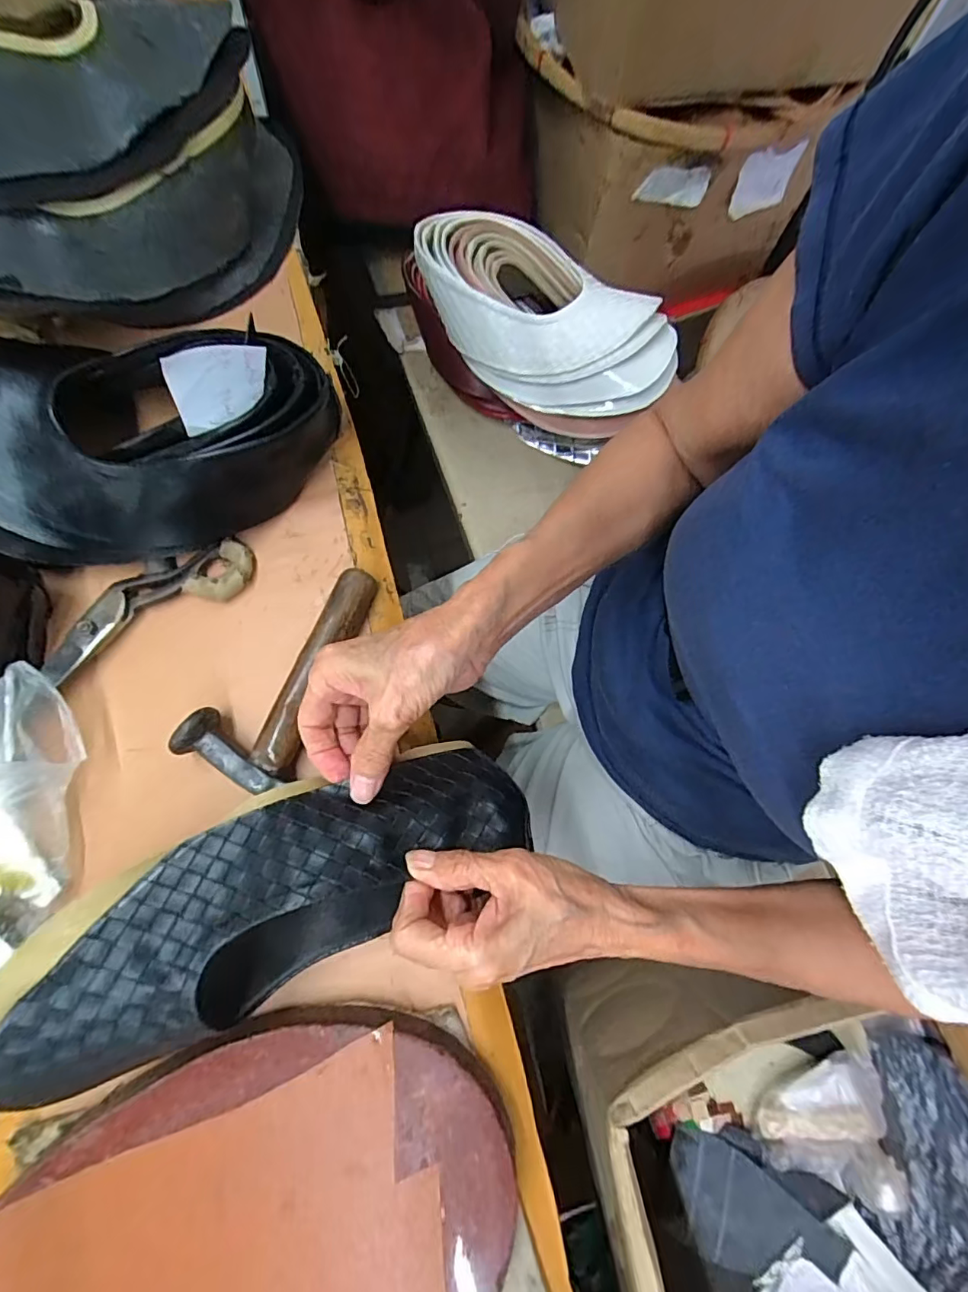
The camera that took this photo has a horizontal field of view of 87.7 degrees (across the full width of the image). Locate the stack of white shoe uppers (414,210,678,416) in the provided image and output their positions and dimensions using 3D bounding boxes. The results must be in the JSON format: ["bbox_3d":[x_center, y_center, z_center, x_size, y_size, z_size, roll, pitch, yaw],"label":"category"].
[{"bbox_3d":[0.061,-0.343,0.531,0.273,0.077,0.149,43,79,7],"label":"stack of white shoe uppers"}]

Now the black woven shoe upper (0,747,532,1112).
[{"bbox_3d":[-0.101,0.126,0.262,0.257,0.053,0.086,-24,79,-19],"label":"black woven shoe upper"}]

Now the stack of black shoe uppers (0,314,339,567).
[{"bbox_3d":[-0.217,-0.131,0.312,0.239,0.087,0.139,0,77,-2],"label":"stack of black shoe uppers"}]

